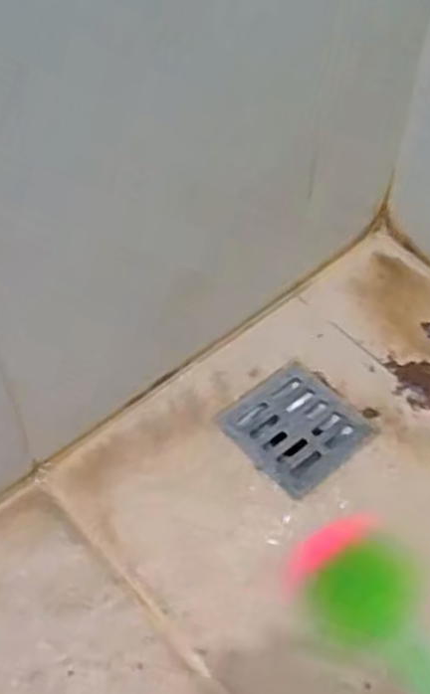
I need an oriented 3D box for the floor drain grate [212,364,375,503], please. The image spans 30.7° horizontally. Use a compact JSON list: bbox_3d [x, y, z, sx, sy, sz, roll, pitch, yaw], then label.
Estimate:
[{"bbox_3d":[0.069,0.066,0.662,0.103,0.009,0.101,-35,61,-25],"label":"floor drain grate"}]

